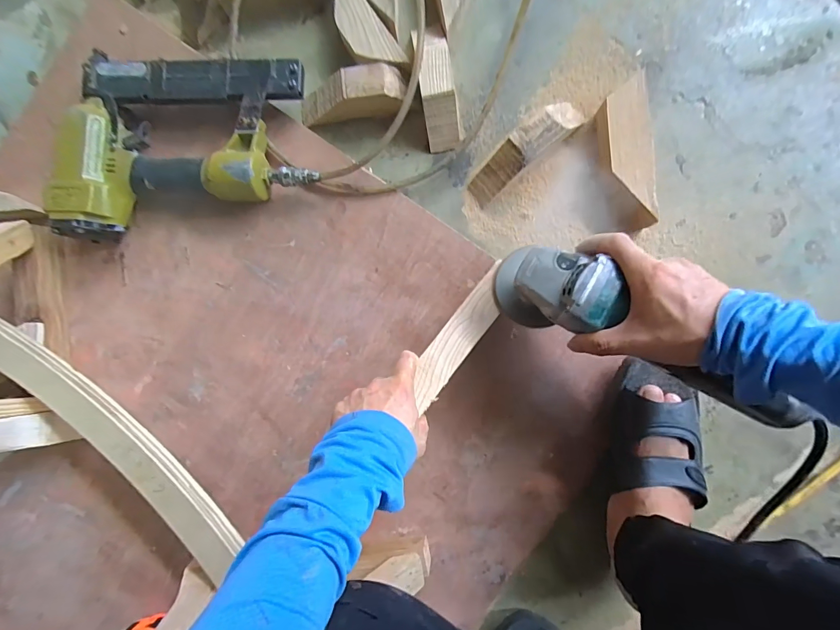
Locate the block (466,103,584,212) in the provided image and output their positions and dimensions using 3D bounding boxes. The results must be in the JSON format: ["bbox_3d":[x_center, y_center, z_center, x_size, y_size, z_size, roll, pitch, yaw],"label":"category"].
[{"bbox_3d":[0.132,-0.204,0.475,0.162,0.050,0.039,-40,86,3],"label":"block"}]

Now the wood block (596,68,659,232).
[{"bbox_3d":[0.245,-0.195,0.470,0.058,0.044,0.166,-4,88,5],"label":"wood block"}]

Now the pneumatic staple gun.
[{"bbox_3d":[-0.300,-0.225,0.496,0.323,0.070,0.226,-6,88,5],"label":"pneumatic staple gun"}]

